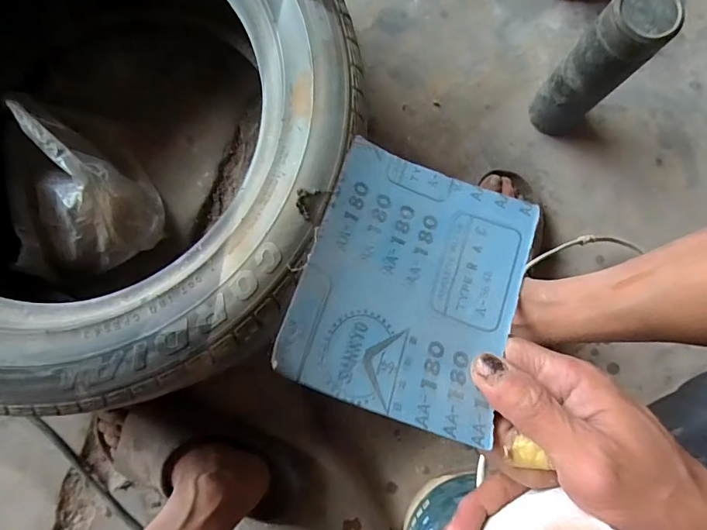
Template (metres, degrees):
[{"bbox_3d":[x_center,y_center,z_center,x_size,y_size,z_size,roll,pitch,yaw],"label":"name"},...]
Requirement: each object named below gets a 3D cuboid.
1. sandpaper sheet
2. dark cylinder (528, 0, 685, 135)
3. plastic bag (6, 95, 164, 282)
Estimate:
[{"bbox_3d":[0.033,0.007,0.229,0.112,0.014,0.137,23,67,-9],"label":"sandpaper sheet"},{"bbox_3d":[0.283,-0.230,0.524,0.068,0.212,0.064,0,84,0],"label":"dark cylinder"},{"bbox_3d":[-0.346,-0.100,0.556,0.168,0.109,0.221,-6,84,-1],"label":"plastic bag"}]

